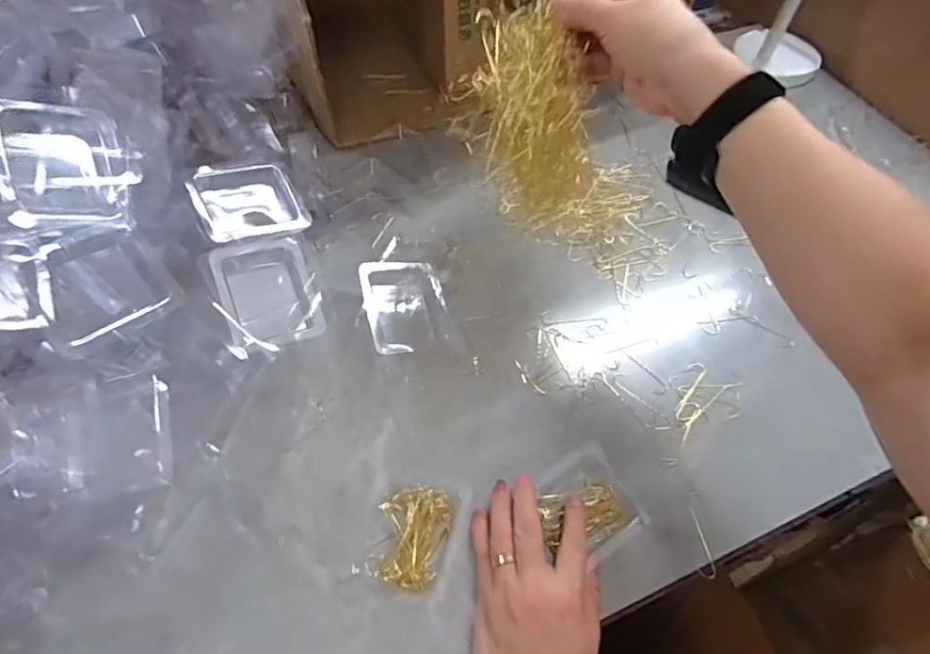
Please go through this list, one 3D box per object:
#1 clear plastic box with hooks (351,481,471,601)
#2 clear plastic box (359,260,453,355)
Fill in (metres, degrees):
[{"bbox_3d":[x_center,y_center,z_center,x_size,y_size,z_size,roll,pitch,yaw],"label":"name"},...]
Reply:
[{"bbox_3d":[-0.037,0.151,0.425,0.062,0.012,0.088,17,57,9],"label":"clear plastic box with hooks"},{"bbox_3d":[-0.052,-0.015,0.514,0.071,0.045,0.087,-11,57,-9],"label":"clear plastic box"}]

